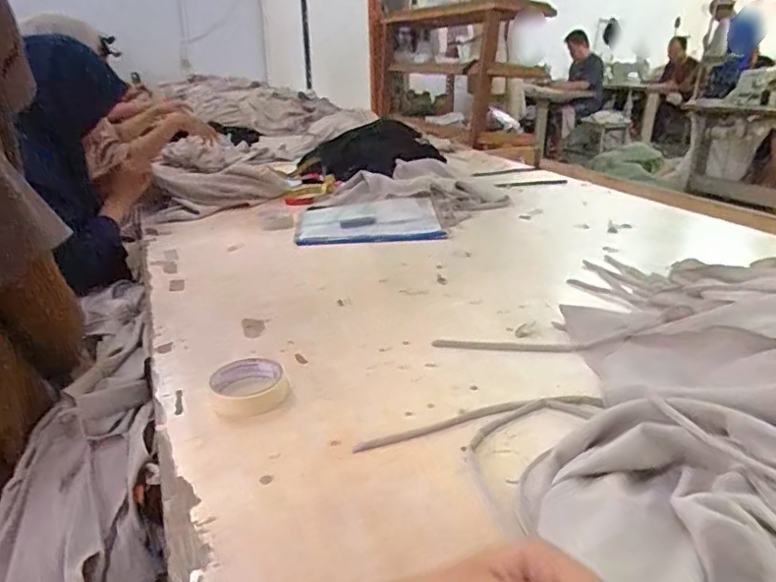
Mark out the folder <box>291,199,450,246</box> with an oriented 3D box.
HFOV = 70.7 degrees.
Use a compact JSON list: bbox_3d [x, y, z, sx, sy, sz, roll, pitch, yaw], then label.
[{"bbox_3d":[-0.047,-0.165,1.239,0.311,0.030,0.227,-5,24,-7],"label":"folder"}]

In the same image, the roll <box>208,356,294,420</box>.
[{"bbox_3d":[-0.159,0.110,0.632,0.081,0.025,0.084,-1,24,1],"label":"roll"}]

